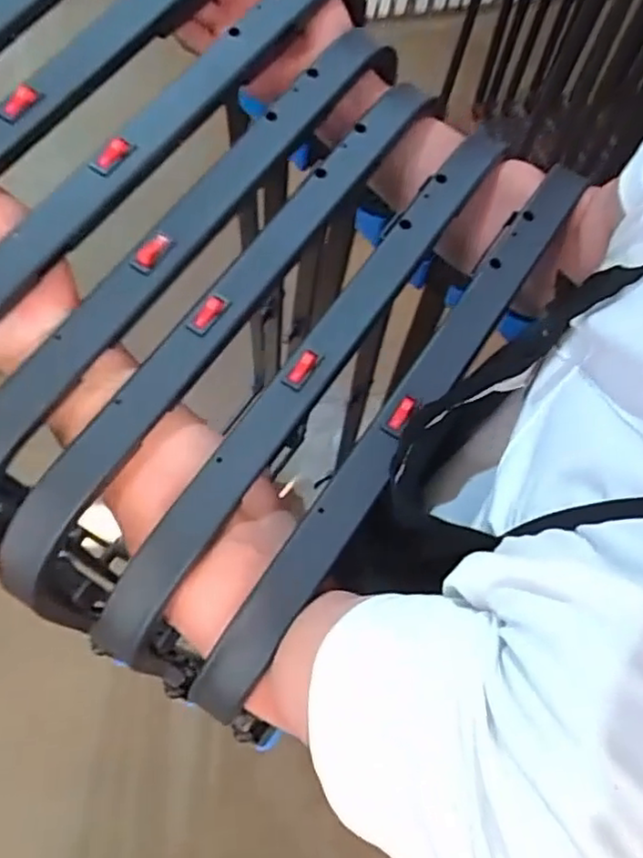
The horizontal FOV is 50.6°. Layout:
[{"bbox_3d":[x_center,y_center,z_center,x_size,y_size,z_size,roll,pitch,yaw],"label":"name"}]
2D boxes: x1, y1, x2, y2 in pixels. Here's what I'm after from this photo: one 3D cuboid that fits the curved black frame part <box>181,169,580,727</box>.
[{"bbox_3d":[0.061,-0.018,0.426,0.034,0.040,0.432,31,73,16],"label":"curved black frame part"}]

